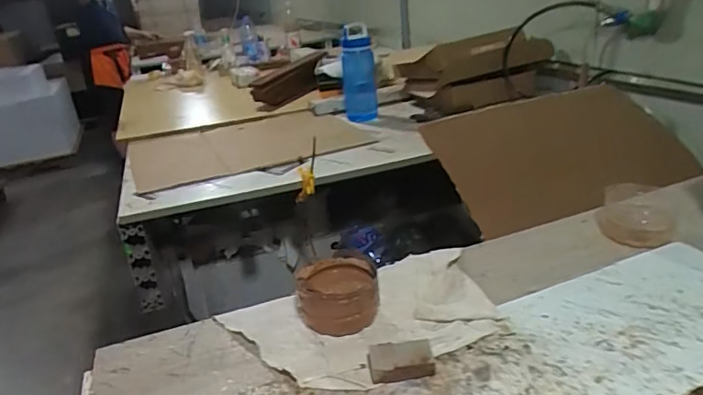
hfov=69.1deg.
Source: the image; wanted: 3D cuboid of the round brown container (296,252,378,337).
[{"bbox_3d":[-0.020,0.124,0.678,0.108,0.059,0.117,-9,23,-6],"label":"round brown container"}]

